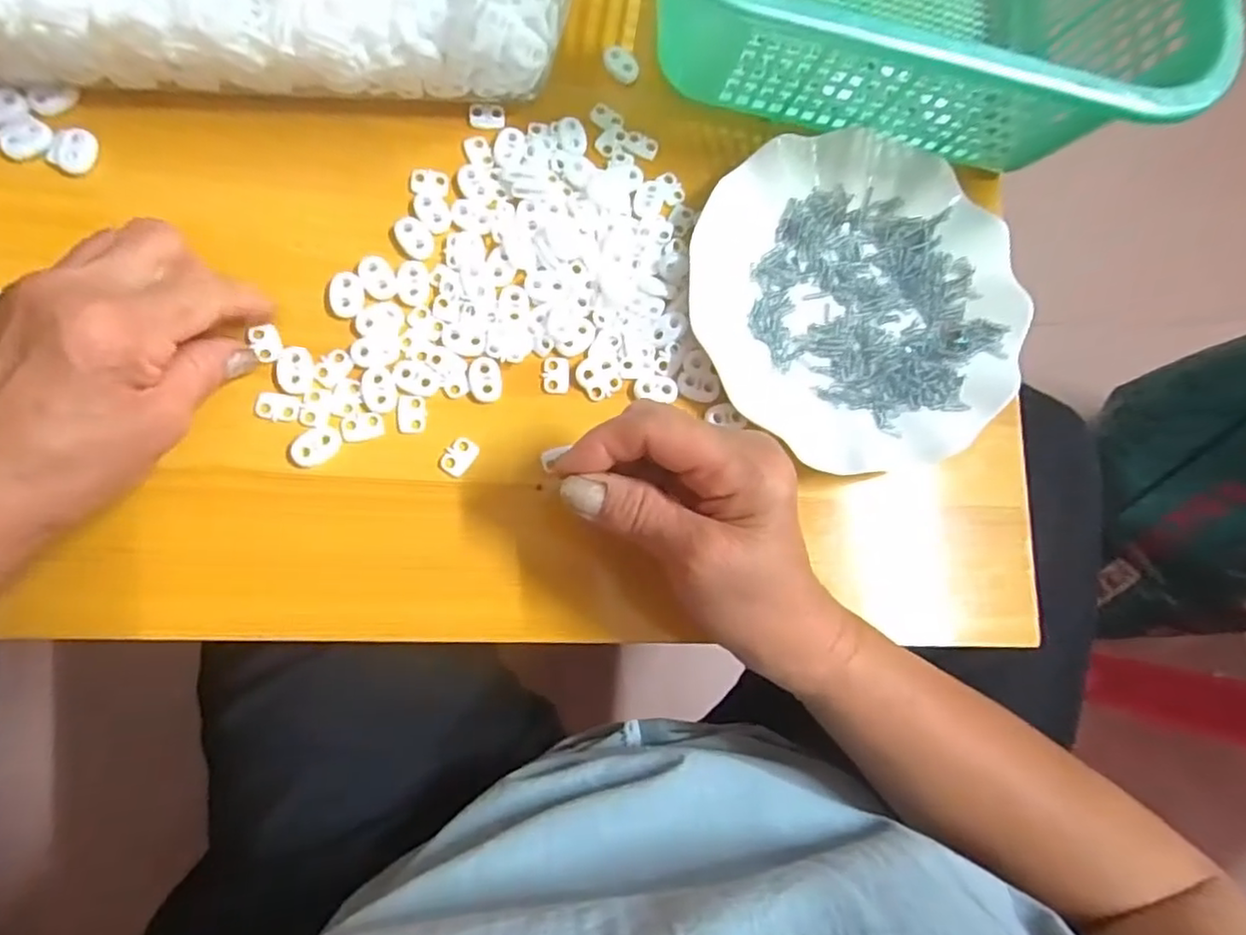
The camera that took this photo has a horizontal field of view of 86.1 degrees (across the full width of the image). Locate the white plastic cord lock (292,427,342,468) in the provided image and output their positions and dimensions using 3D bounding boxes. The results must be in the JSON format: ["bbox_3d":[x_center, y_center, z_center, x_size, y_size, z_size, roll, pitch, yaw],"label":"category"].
[{"bbox_3d":[-0.144,-0.010,0.313,0.022,0.004,0.015,-35,87,-14],"label":"white plastic cord lock"}]

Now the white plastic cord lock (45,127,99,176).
[{"bbox_3d":[-0.261,-0.151,0.317,0.018,0.004,0.022,21,77,-5],"label":"white plastic cord lock"}]

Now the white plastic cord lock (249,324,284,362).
[{"bbox_3d":[-0.169,-0.059,0.317,0.012,0.005,0.016,-25,91,-9],"label":"white plastic cord lock"}]

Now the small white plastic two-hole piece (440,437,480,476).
[{"bbox_3d":[-0.079,-0.006,0.323,0.013,0.004,0.020,38,76,-1],"label":"small white plastic two-hole piece"}]

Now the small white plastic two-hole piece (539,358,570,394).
[{"bbox_3d":[-0.034,-0.047,0.337,0.014,0.004,0.018,4,79,-9],"label":"small white plastic two-hole piece"}]

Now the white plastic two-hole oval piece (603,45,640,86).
[{"bbox_3d":[-0.001,-0.226,0.375,0.014,0.008,0.024,-42,89,-14],"label":"white plastic two-hole oval piece"}]

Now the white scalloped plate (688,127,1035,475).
[{"bbox_3d":[0.125,-0.091,0.357,0.176,0.029,0.178,-32,86,-13],"label":"white scalloped plate"}]

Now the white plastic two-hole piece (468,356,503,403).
[{"bbox_3d":[-0.068,-0.044,0.330,0.015,0.004,0.022,-9,81,-11],"label":"white plastic two-hole piece"}]

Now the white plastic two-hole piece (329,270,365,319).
[{"bbox_3d":[-0.135,-0.085,0.325,0.016,0.004,0.023,3,79,-9],"label":"white plastic two-hole piece"}]

